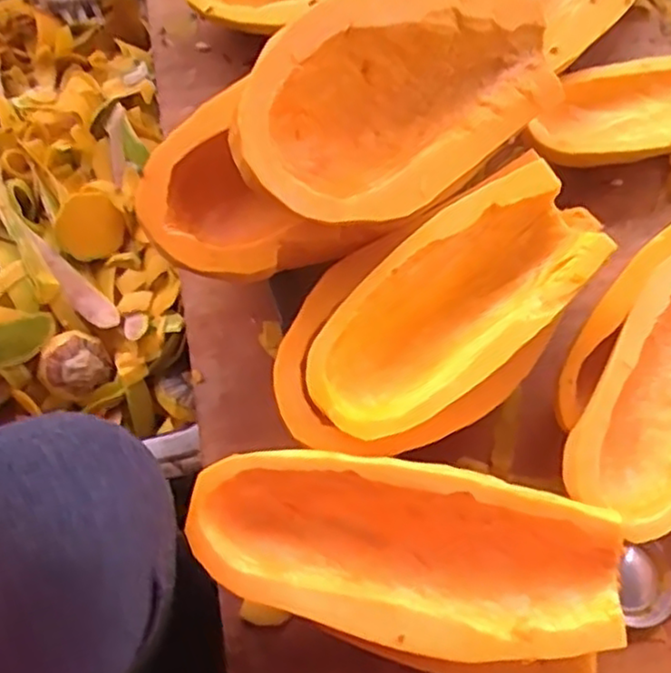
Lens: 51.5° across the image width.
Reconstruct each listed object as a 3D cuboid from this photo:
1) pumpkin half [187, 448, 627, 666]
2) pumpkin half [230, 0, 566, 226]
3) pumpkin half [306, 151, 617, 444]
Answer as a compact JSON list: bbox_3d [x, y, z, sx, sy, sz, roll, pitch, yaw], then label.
[{"bbox_3d":[0.039,0.129,0.407,0.246,0.067,0.097,11,70,4],"label":"pumpkin half"},{"bbox_3d":[0.038,-0.160,0.467,0.273,0.070,0.135,-36,107,-29],"label":"pumpkin half"},{"bbox_3d":[0.075,-0.017,0.449,0.207,0.066,0.092,-37,74,-13],"label":"pumpkin half"}]

